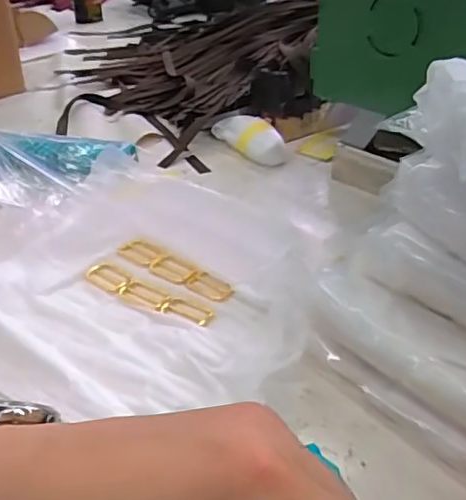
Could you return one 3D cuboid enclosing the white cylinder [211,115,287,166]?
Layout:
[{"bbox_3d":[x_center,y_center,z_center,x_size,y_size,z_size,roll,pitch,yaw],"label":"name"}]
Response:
[{"bbox_3d":[0.024,-0.153,0.796,0.047,0.036,0.117,-24,41,-29],"label":"white cylinder"}]

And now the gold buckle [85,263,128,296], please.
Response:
[{"bbox_3d":[-0.117,0.028,0.564,0.051,0.007,0.028,21,41,28],"label":"gold buckle"}]

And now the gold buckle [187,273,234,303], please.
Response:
[{"bbox_3d":[-0.022,0.033,0.553,0.047,0.004,0.025,25,42,32],"label":"gold buckle"}]

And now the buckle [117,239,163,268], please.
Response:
[{"bbox_3d":[-0.094,0.002,0.600,0.042,0.004,0.028,26,43,33],"label":"buckle"}]

